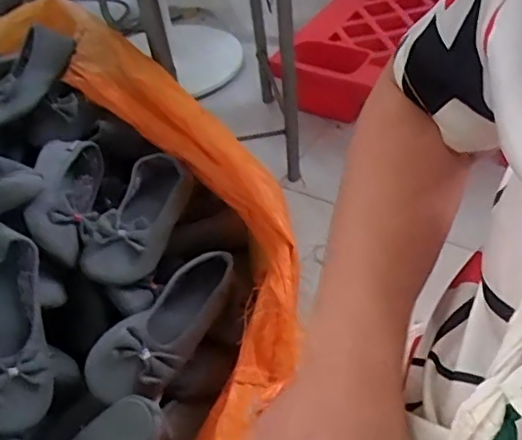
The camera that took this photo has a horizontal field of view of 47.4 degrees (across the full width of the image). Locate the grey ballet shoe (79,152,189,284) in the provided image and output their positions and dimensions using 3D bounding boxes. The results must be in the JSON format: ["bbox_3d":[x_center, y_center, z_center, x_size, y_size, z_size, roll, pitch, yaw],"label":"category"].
[{"bbox_3d":[-0.167,-0.001,0.820,0.098,0.062,0.218,6,46,13],"label":"grey ballet shoe"}]

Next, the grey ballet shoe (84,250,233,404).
[{"bbox_3d":[-0.118,0.127,0.736,0.087,0.074,0.230,20,51,24],"label":"grey ballet shoe"}]

